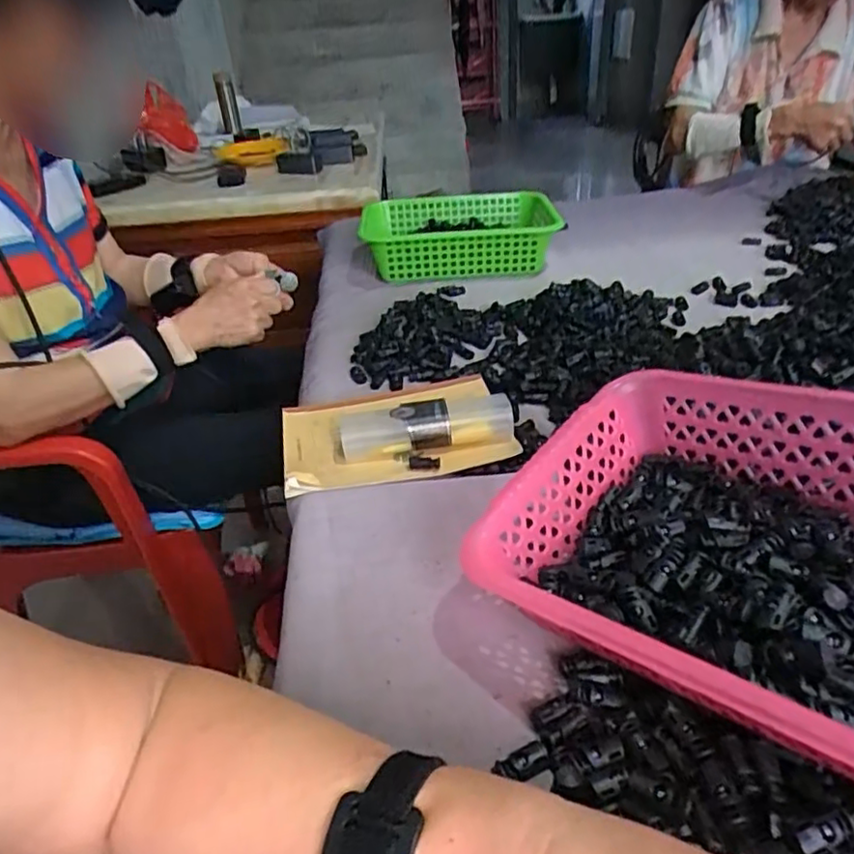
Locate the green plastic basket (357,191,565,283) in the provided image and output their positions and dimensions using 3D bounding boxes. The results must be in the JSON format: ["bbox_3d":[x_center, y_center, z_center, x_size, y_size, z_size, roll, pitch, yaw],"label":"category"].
[{"bbox_3d":[0.050,-0.306,1.015,0.294,0.069,0.205,-5,34,0],"label":"green plastic basket"}]

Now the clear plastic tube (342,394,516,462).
[{"bbox_3d":[0.000,-0.001,0.585,0.154,0.040,0.035,-7,34,-2],"label":"clear plastic tube"}]

